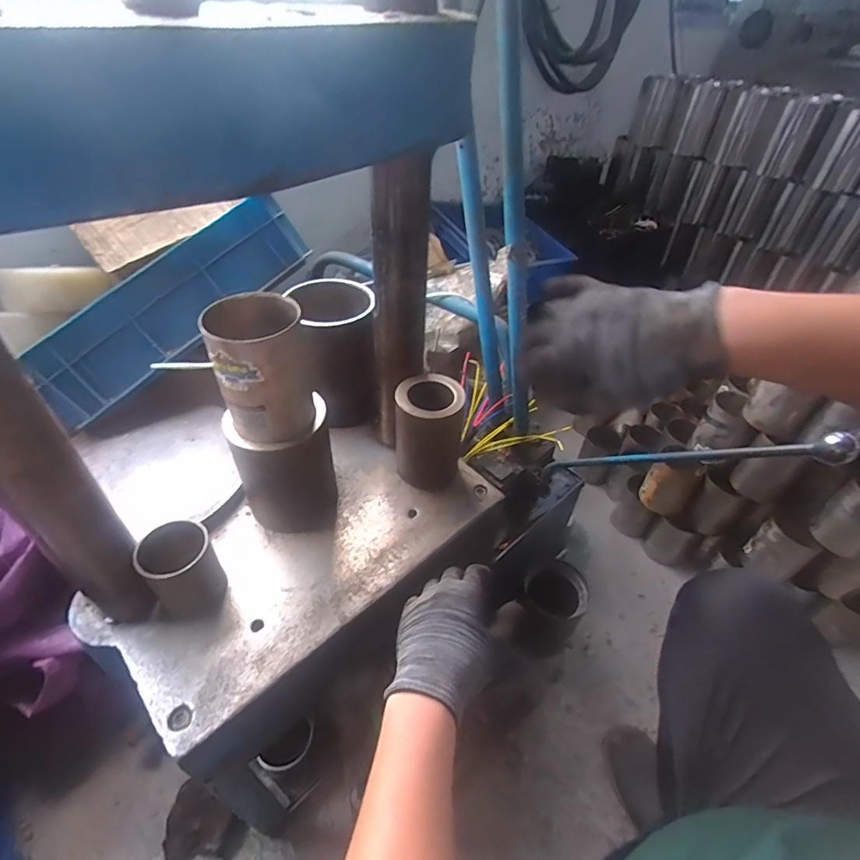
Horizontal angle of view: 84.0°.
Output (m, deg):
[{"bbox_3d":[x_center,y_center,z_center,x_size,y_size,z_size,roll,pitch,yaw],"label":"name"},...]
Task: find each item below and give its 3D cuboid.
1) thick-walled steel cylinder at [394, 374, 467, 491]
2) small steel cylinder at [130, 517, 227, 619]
[{"bbox_3d":[0.001,0.005,0.650,0.093,0.135,0.089,4,43,1],"label":"thick-walled steel cylinder"},{"bbox_3d":[-0.261,0.151,0.512,0.059,0.093,0.070,34,51,29],"label":"small steel cylinder"}]

